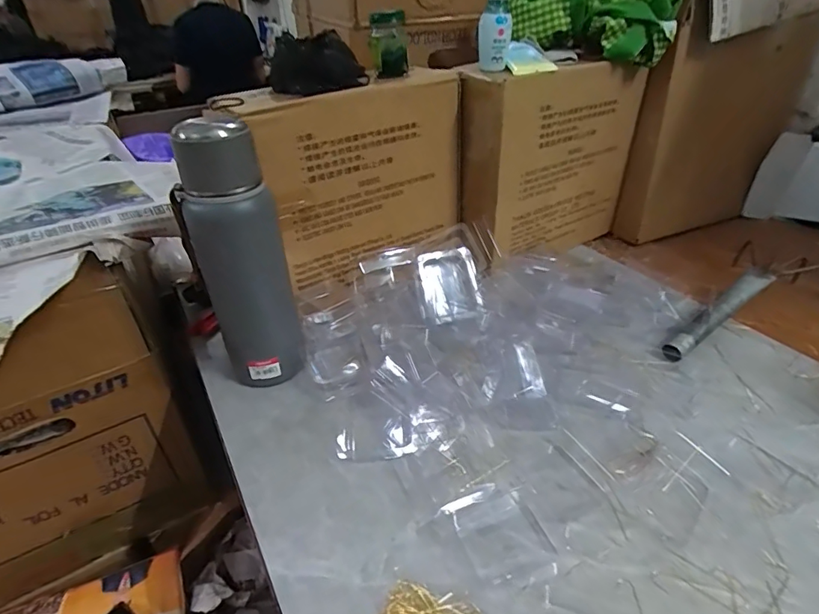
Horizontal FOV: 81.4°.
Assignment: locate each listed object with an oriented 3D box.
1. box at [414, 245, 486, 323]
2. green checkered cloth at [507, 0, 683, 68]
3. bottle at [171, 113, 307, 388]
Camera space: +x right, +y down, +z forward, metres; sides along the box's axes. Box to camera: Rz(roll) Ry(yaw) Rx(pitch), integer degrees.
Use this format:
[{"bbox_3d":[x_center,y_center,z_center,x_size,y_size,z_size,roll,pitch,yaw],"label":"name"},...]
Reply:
[{"bbox_3d":[0.050,-0.029,0.610,0.075,0.018,0.093,-12,81,-1],"label":"box"},{"bbox_3d":[0.236,-0.384,0.624,0.210,0.093,0.089,22,41,30],"label":"green checkered cloth"},{"bbox_3d":[-0.170,-0.049,0.481,0.079,0.270,0.086,-17,38,-22],"label":"bottle"}]

